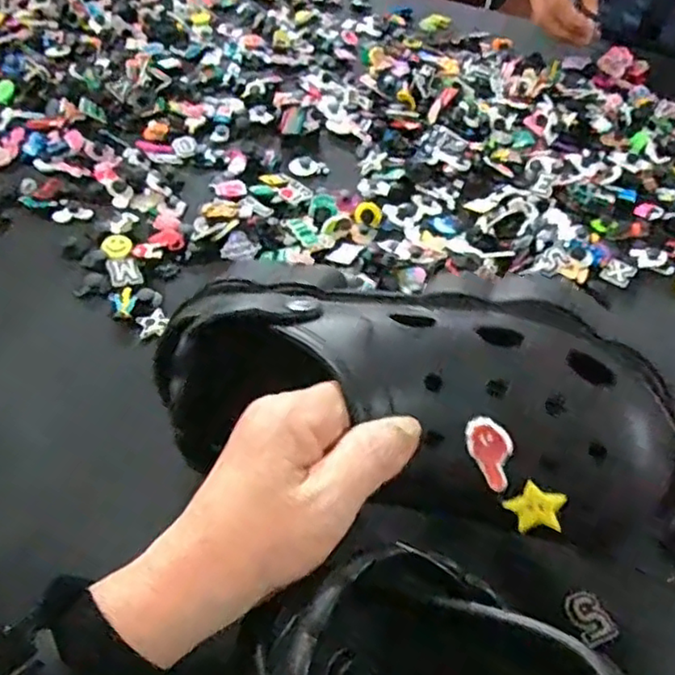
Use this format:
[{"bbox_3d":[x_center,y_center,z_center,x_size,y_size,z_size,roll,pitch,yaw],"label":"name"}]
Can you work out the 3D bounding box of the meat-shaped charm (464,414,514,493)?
[{"bbox_3d":[0.068,0.050,0.282,0.018,0.004,0.033,-30,97,6],"label":"meat-shaped charm"}]

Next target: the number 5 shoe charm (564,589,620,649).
[{"bbox_3d":[0.132,0.145,0.339,0.020,0.007,0.027,-16,53,-19],"label":"number 5 shoe charm"}]

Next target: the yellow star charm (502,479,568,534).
[{"bbox_3d":[0.086,0.075,0.284,0.024,0.023,0.005,7,22,11],"label":"yellow star charm"}]

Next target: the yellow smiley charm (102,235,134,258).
[{"bbox_3d":[-0.160,-0.067,0.473,0.020,0.004,0.023,-13,52,-17],"label":"yellow smiley charm"}]

